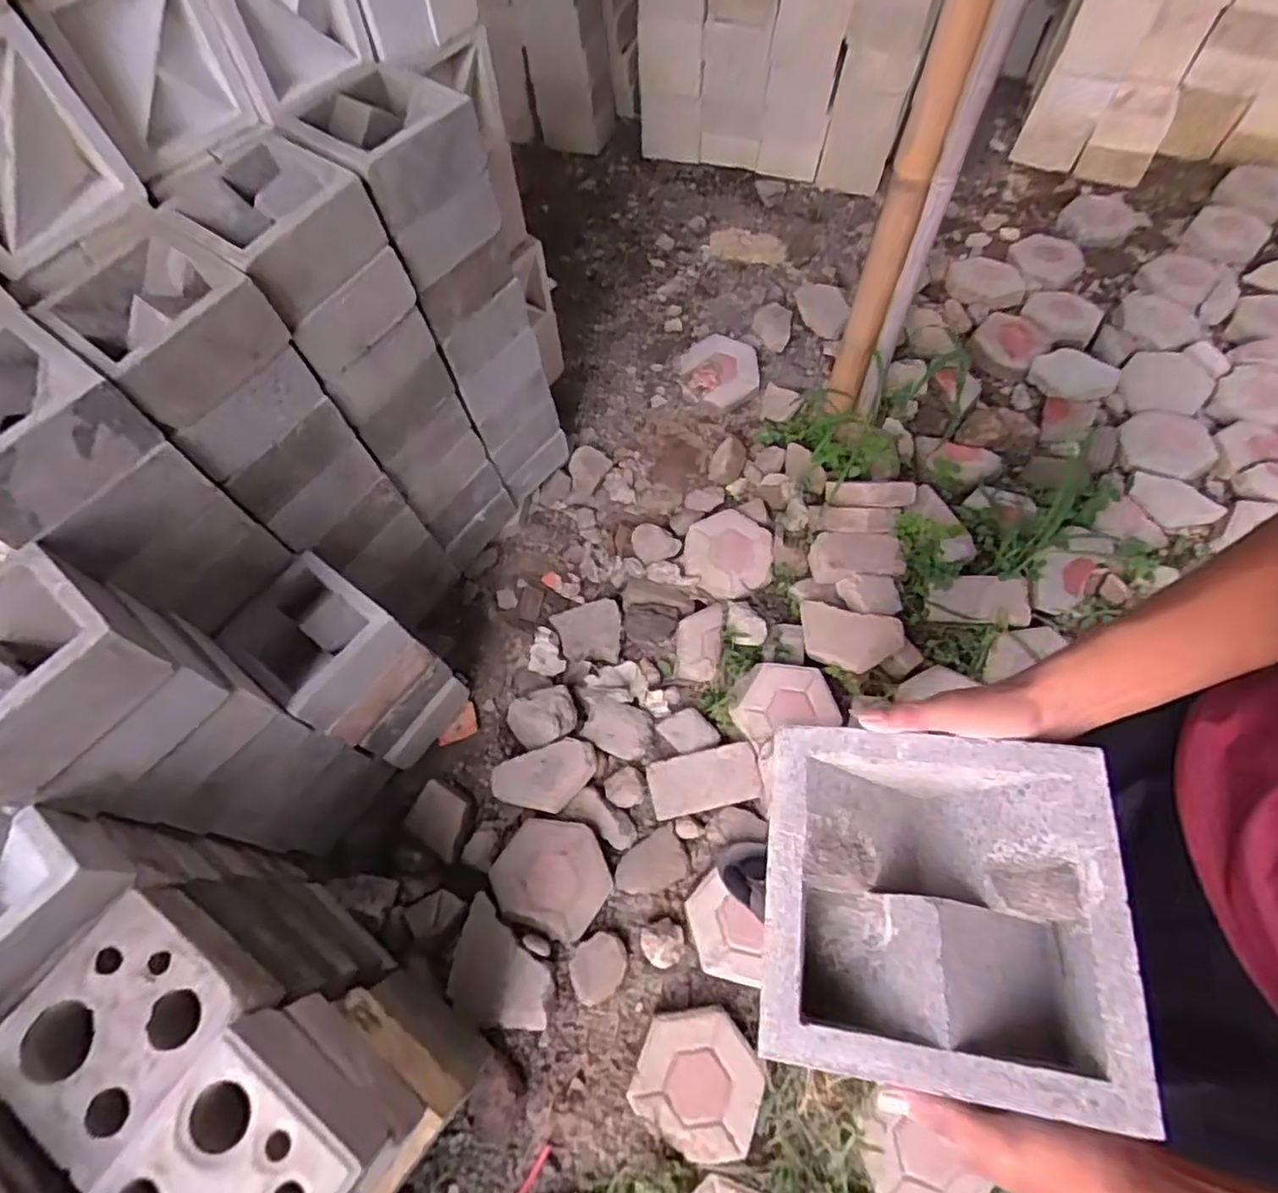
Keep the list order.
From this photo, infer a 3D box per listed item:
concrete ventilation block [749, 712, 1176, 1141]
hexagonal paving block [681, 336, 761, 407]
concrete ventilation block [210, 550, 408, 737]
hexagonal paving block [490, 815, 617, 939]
[{"bbox_3d":[0.191,0.201,0.437,0.205,0.100,0.201,1,63,15],"label":"concrete ventilation block"},{"bbox_3d":[0.217,-0.605,1.754,0.210,0.076,0.223,-5,63,-2],"label":"hexagonal paving block"},{"bbox_3d":[-0.526,0.065,1.049,0.204,0.108,0.194,34,68,16],"label":"concrete ventilation block"},{"bbox_3d":[-0.155,0.504,1.194,0.207,0.049,0.182,21,63,7],"label":"hexagonal paving block"}]

